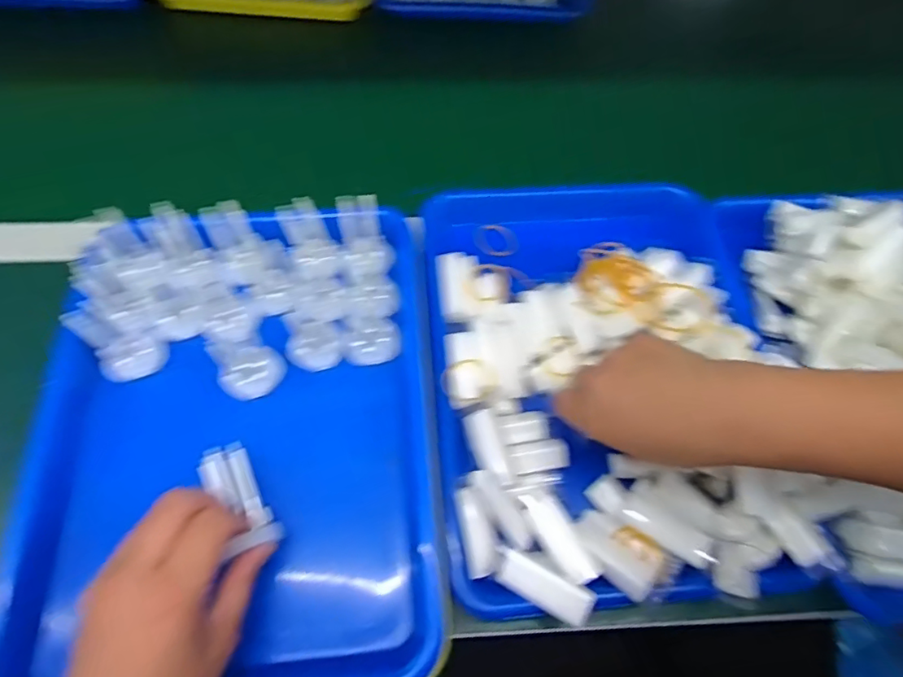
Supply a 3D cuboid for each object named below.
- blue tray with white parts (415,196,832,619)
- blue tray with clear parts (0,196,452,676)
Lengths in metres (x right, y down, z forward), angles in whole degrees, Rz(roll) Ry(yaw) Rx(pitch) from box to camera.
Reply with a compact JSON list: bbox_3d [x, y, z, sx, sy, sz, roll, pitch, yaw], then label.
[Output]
[{"bbox_3d":[0.108,0.010,0.409,0.239,0.049,0.342,-3,63,-4],"label":"blue tray with white parts"},{"bbox_3d":[-0.138,0.059,0.362,0.251,0.084,0.318,-4,64,-4],"label":"blue tray with clear parts"}]

